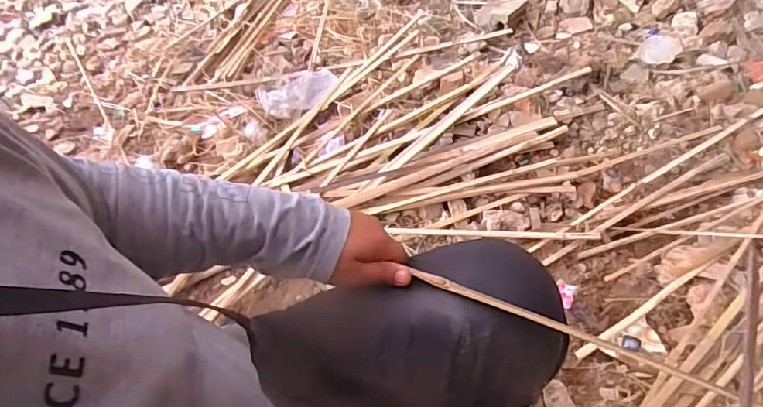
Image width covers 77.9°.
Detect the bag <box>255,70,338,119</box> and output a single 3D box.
[{"bbox_3d":[-0.202,-0.276,1.160,0.199,0.040,0.130,-18,55,-10],"label":"bag"}]

